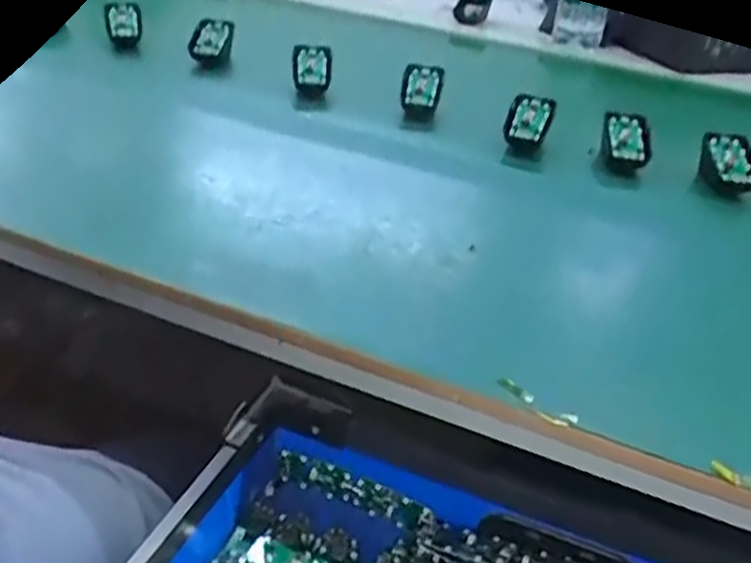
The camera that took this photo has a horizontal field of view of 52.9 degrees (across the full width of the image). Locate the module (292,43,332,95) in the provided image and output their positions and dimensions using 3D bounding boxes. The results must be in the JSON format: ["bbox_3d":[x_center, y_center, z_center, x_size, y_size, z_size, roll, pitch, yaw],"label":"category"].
[{"bbox_3d":[-0.071,-0.240,0.848,0.043,0.059,0.012,3,-7,-2],"label":"module"}]

